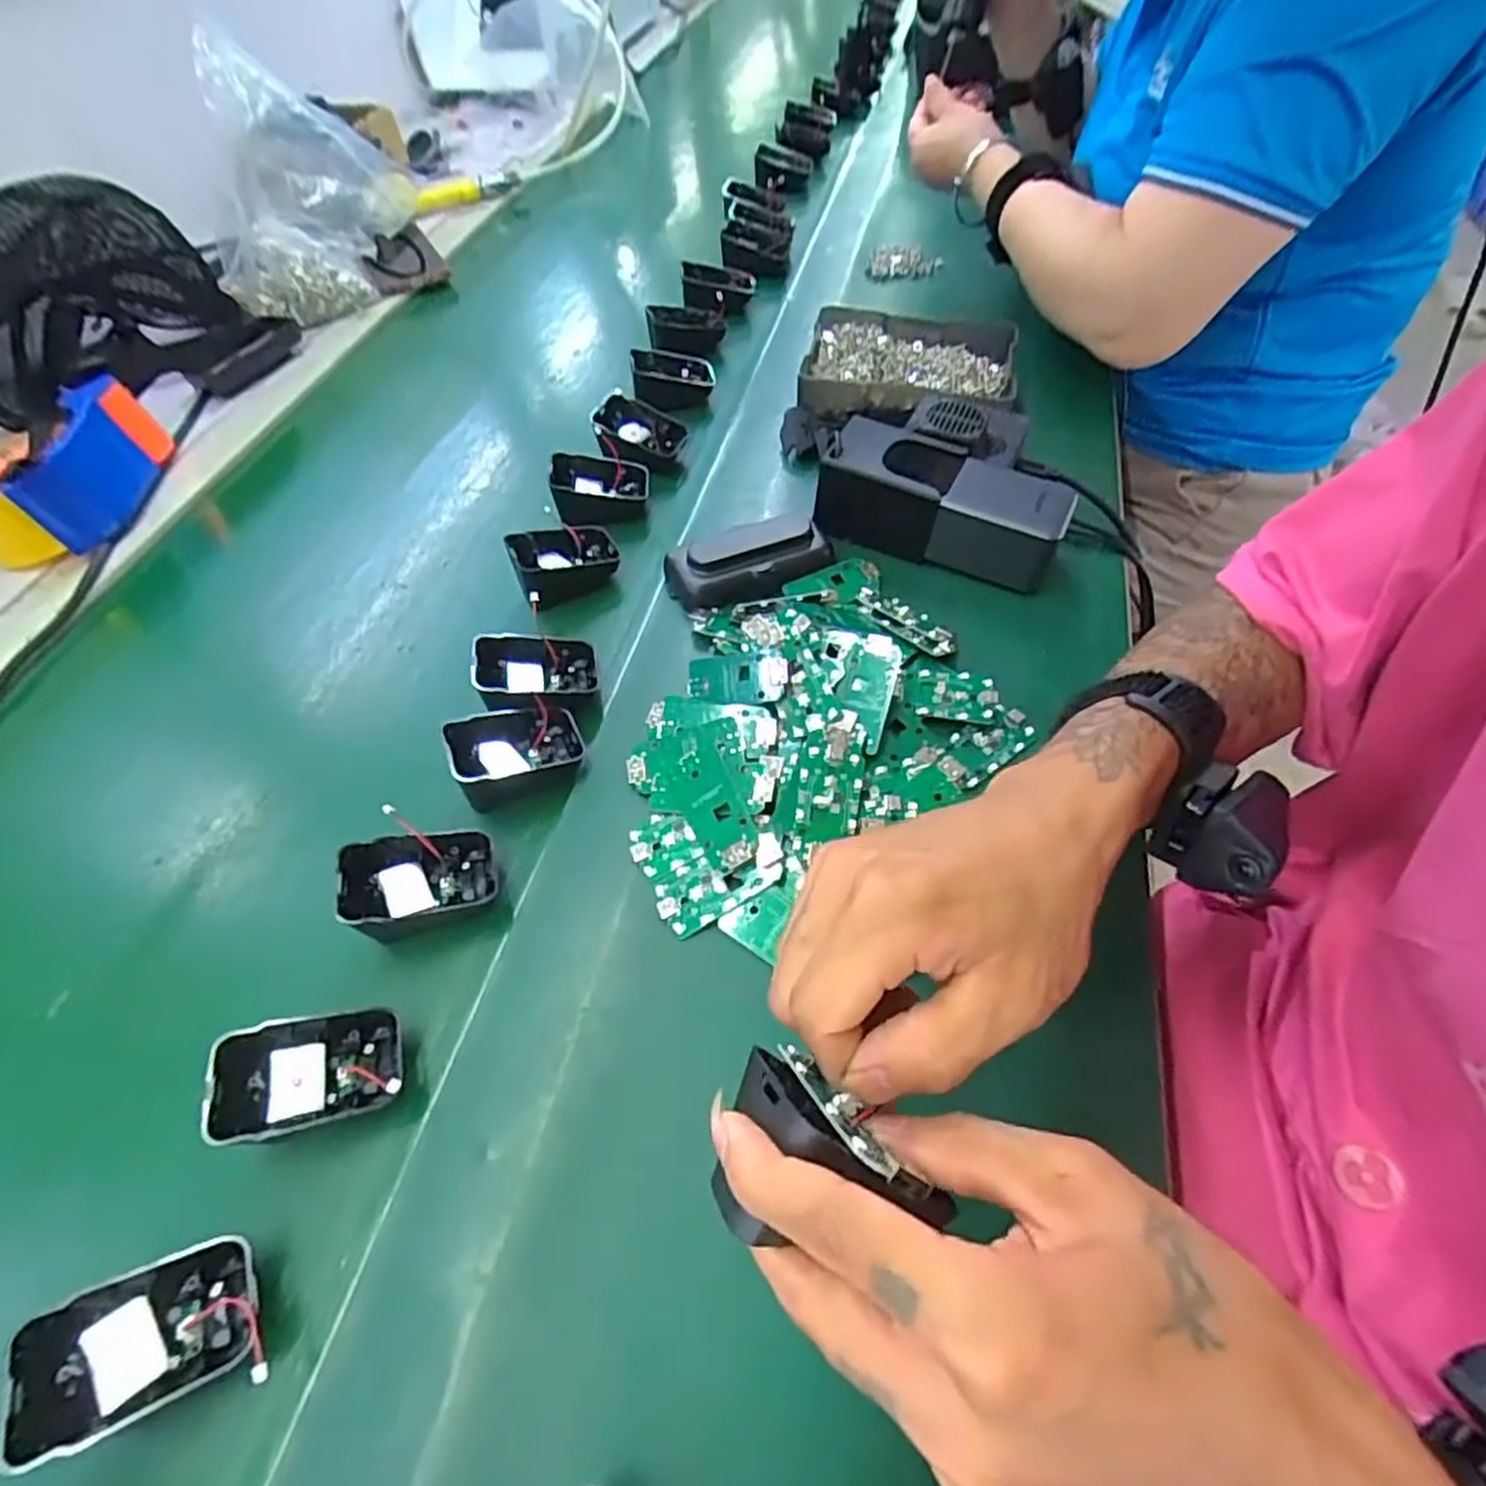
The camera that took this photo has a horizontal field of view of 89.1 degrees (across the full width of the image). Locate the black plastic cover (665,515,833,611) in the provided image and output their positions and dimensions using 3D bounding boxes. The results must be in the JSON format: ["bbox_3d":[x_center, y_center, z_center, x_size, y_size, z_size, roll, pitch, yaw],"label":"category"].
[{"bbox_3d":[0.001,-0.119,0.493,0.101,0.026,0.046,-24,59,-10],"label":"black plastic cover"}]

